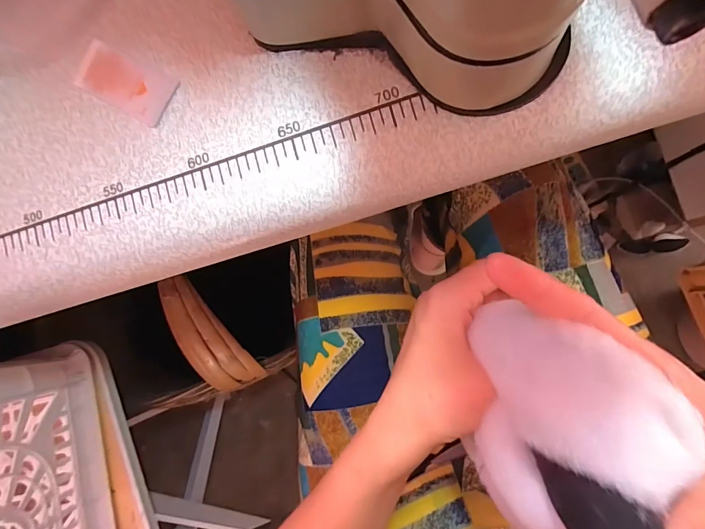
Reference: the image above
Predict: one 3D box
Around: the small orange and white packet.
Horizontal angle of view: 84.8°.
[{"bbox_3d":[-0.123,-0.098,0.206,0.056,0.004,0.027,29,91,10],"label":"small orange and white packet"}]

